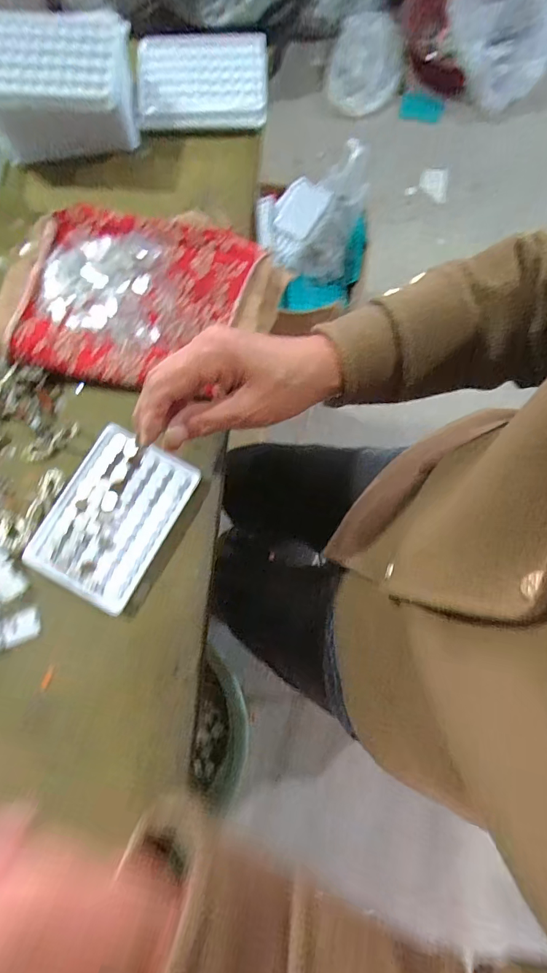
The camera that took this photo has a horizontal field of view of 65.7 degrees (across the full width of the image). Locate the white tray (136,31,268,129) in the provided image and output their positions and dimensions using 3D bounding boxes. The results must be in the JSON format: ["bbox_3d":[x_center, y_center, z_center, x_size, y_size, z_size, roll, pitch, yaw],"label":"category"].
[{"bbox_3d":[-0.073,-0.426,0.438,0.132,0.018,0.117,-3,78,-1],"label":"white tray"}]

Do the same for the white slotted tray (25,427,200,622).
[{"bbox_3d":[-0.132,0.024,0.350,0.092,0.008,0.132,28,79,5],"label":"white slotted tray"}]

